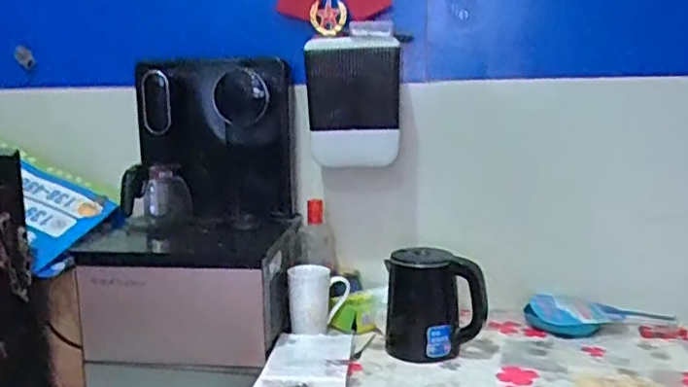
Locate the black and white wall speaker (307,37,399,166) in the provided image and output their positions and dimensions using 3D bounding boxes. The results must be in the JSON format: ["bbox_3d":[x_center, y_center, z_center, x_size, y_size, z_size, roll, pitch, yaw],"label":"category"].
[{"bbox_3d":[0.016,-0.159,1.106,0.167,0.226,0.157,0,9,0],"label":"black and white wall speaker"}]

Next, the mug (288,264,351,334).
[{"bbox_3d":[-0.047,0.191,1.169,0.112,0.112,0.083,0,9,0],"label":"mug"}]

